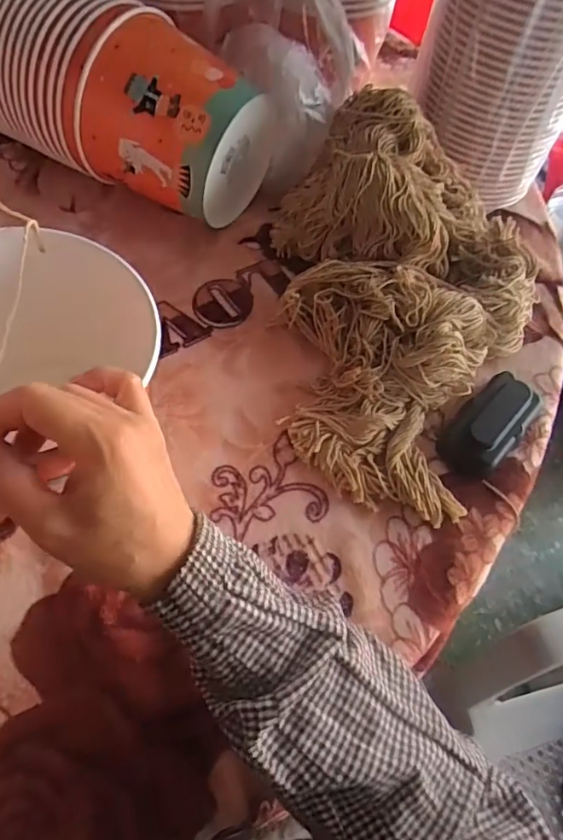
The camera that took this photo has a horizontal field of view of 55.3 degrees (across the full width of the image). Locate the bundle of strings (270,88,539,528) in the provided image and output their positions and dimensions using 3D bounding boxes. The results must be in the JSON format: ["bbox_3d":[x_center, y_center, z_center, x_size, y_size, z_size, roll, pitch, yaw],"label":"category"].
[{"bbox_3d":[0.083,-0.116,0.468,0.272,0.106,0.335,26,61,11],"label":"bundle of strings"}]

